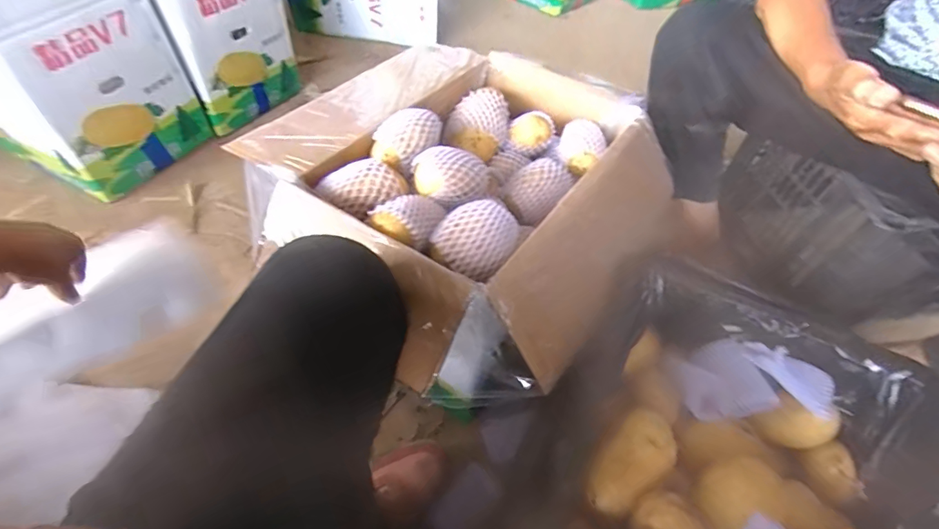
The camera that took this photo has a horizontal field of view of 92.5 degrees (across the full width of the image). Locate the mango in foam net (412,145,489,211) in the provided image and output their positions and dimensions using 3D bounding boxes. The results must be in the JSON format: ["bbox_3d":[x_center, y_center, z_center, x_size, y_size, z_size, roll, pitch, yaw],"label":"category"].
[{"bbox_3d":[-0.023,-0.112,0.578,0.094,0.058,0.064,3,50,-3],"label":"mango in foam net"}]

